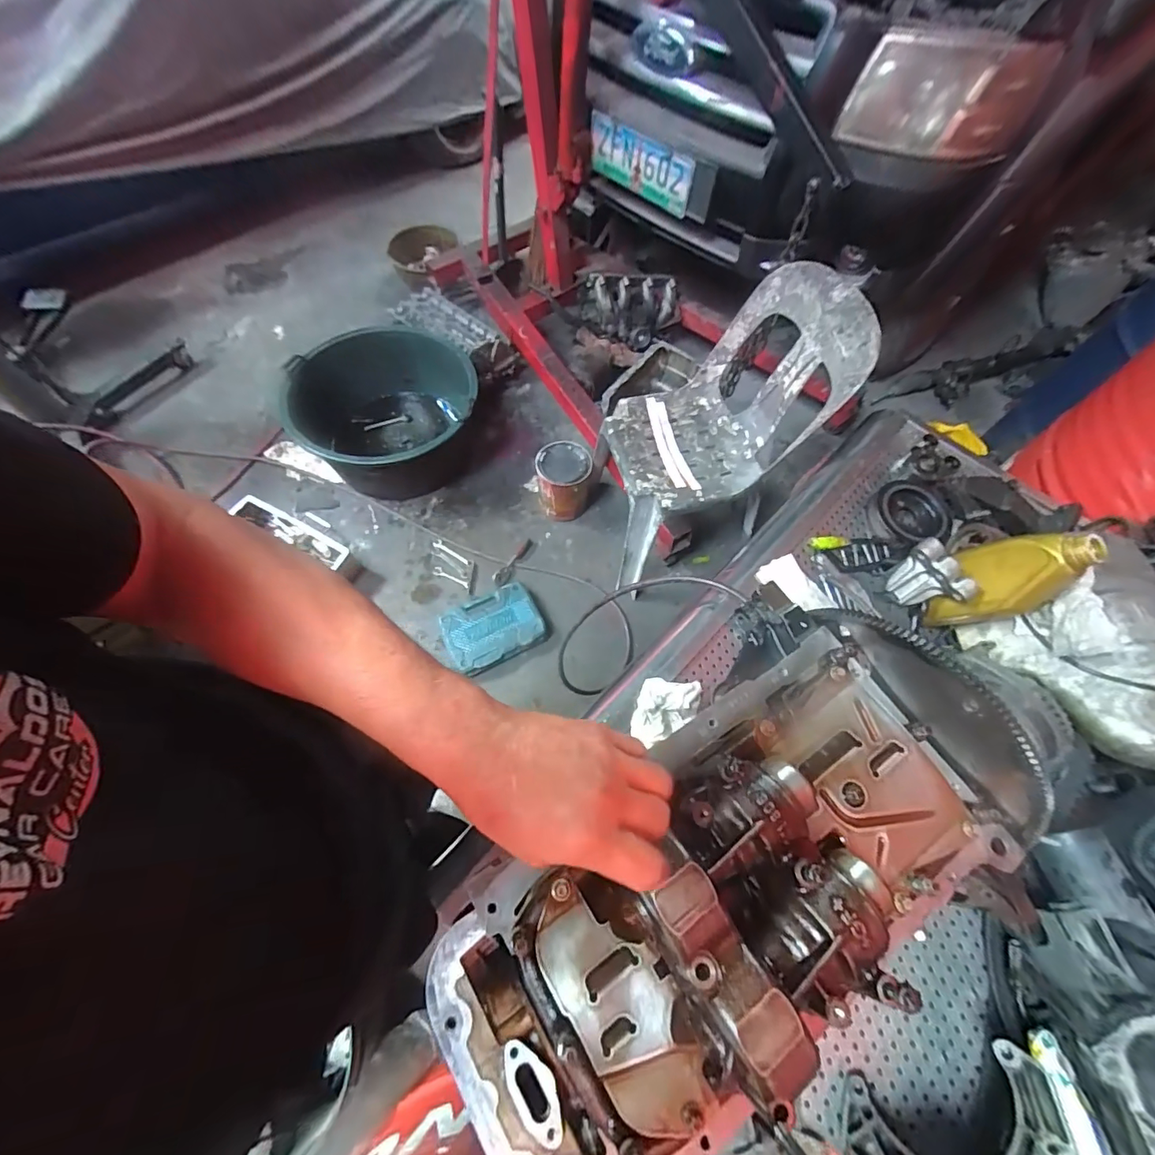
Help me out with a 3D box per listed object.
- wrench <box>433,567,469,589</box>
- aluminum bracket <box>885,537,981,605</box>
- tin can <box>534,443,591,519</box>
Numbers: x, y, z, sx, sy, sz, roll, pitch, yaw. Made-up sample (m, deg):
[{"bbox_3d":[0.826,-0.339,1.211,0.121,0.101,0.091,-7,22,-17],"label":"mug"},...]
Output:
[{"bbox_3d":[-0.397,0.000,1.546,0.122,0.011,0.028,23,65,9],"label":"wrench"},{"bbox_3d":[0.530,0.003,0.743,0.095,0.098,0.052,45,33,12],"label":"aluminum bracket"},{"bbox_3d":[-0.046,-0.300,1.577,0.165,0.212,0.154,-7,64,-6],"label":"tin can"}]

